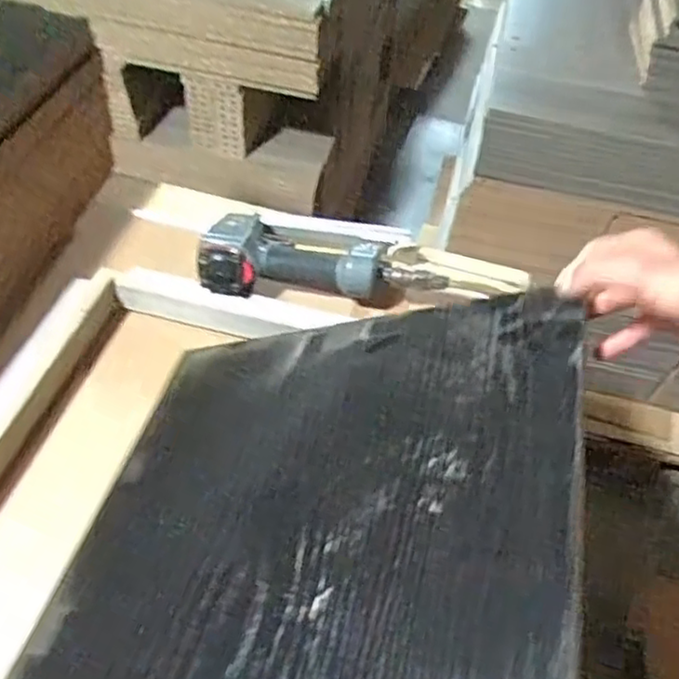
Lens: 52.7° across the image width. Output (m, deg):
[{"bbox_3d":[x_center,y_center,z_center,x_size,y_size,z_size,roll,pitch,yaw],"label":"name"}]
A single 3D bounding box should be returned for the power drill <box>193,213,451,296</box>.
[{"bbox_3d":[-0.022,-0.107,0.797,0.269,0.062,0.124,0,48,-5],"label":"power drill"}]

